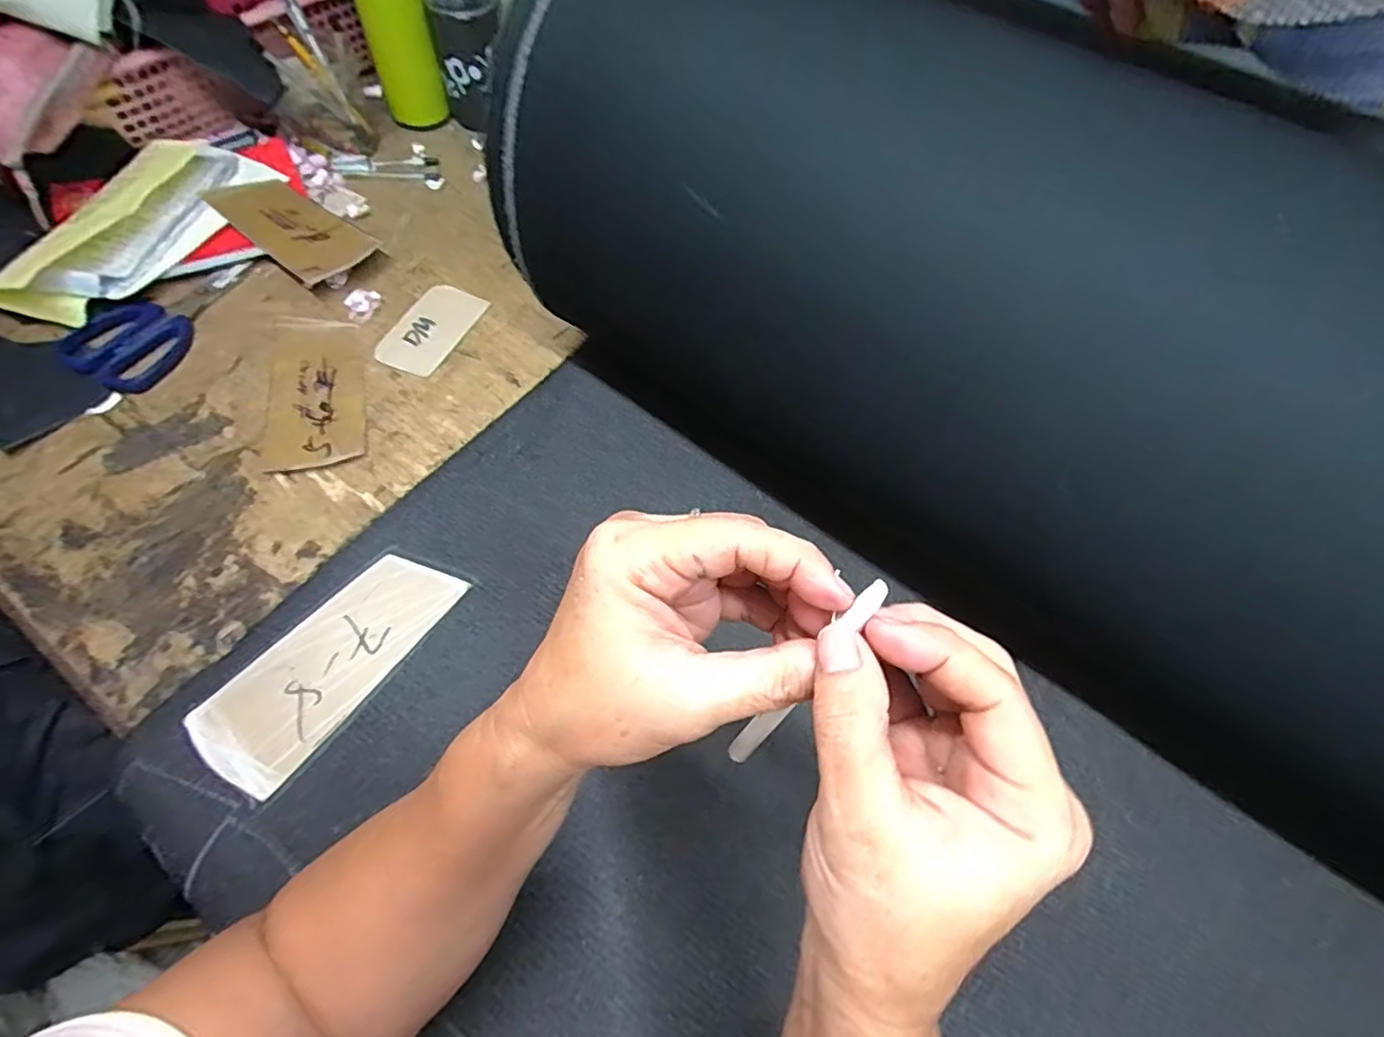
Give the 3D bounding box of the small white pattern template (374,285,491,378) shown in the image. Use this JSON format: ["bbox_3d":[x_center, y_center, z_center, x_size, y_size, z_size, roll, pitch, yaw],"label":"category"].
[{"bbox_3d":[-0.228,-0.165,0.538,0.058,0.005,0.098,24,61,5],"label":"small white pattern template"}]

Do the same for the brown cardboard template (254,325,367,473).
[{"bbox_3d":[-0.301,-0.100,0.494,0.076,0.007,0.143,-7,63,-11],"label":"brown cardboard template"}]

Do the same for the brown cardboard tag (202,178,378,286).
[{"bbox_3d":[-0.365,-0.269,0.566,0.165,0.012,0.071,37,65,15],"label":"brown cardboard tag"}]

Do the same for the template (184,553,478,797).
[{"bbox_3d":[-0.225,0.087,0.390,0.071,0.005,0.159,35,63,14],"label":"template"}]

